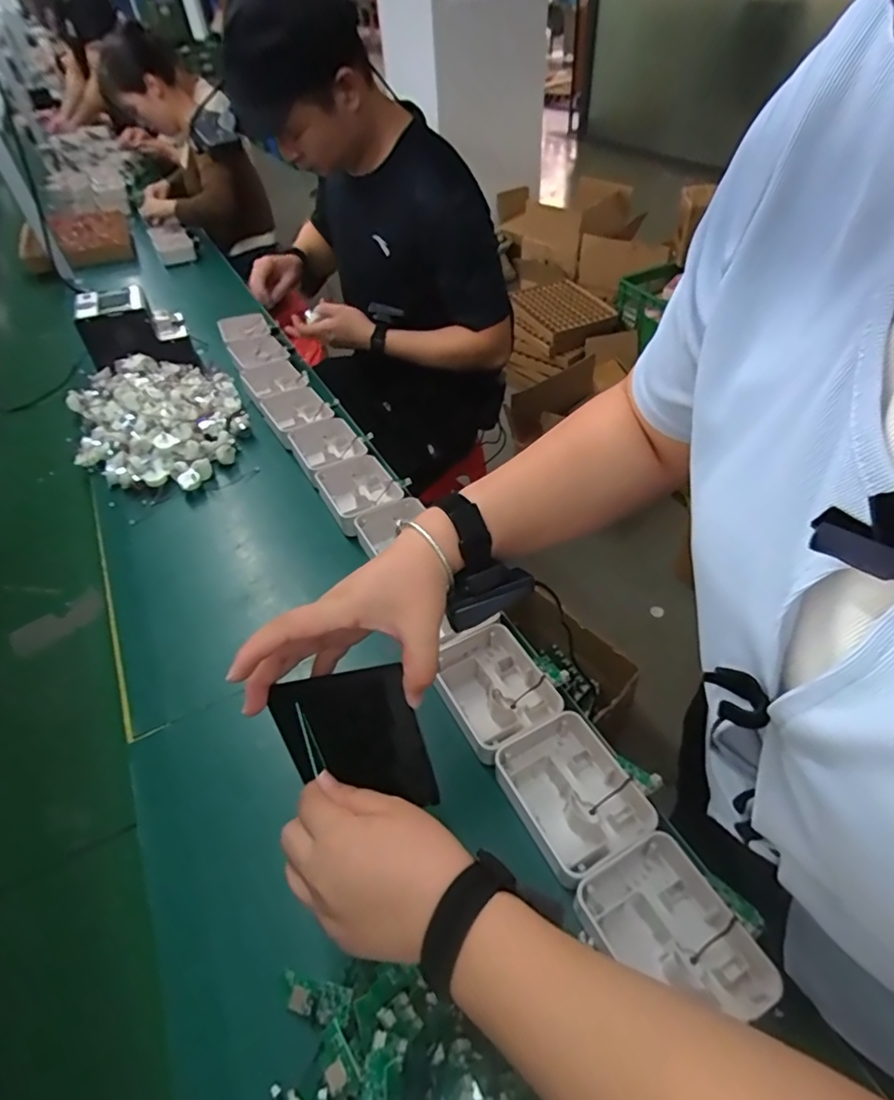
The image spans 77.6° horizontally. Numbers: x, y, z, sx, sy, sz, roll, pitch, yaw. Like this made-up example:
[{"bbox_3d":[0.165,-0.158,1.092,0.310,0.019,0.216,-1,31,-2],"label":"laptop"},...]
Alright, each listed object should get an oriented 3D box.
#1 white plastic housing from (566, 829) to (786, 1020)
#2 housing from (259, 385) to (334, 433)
[{"bbox_3d":[0.180,0.306,0.441,0.105,0.034,0.128,-23,50,-18],"label":"white plastic housing"},{"bbox_3d":[-0.270,-0.252,1.001,0.095,0.029,0.134,-28,51,-22],"label":"housing"}]

